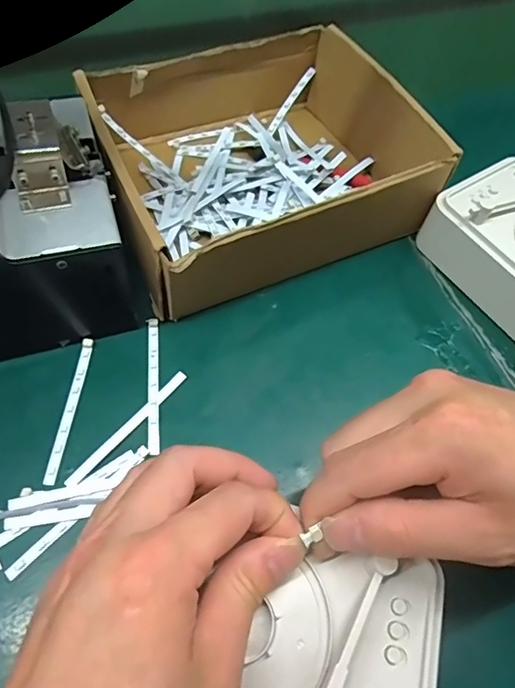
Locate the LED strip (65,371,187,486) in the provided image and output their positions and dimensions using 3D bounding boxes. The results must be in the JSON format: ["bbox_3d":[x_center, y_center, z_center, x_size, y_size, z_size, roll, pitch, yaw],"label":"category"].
[{"bbox_3d":[-0.073,0.047,0.282,0.007,0.004,0.087,35,62,17],"label":"LED strip"}]

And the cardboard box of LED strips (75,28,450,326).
[{"bbox_3d":[-0.001,-0.133,0.357,0.211,0.077,0.180,-23,62,-17],"label":"cardboard box of LED strips"}]

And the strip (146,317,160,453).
[{"bbox_3d":[-0.062,0.022,0.295,0.007,0.004,0.087,-4,58,-7],"label":"strip"}]

